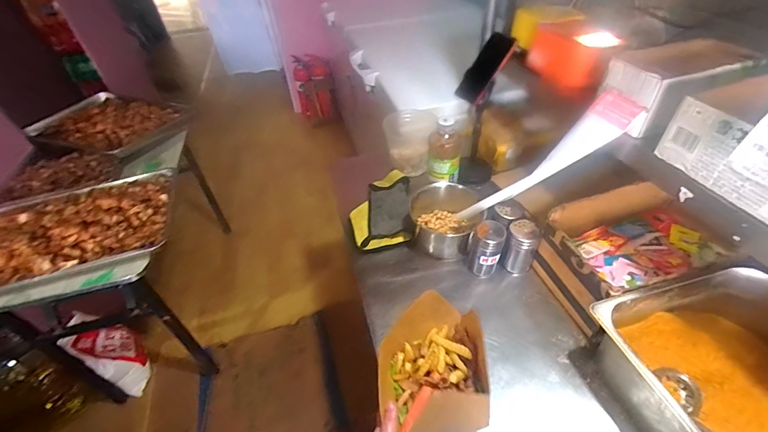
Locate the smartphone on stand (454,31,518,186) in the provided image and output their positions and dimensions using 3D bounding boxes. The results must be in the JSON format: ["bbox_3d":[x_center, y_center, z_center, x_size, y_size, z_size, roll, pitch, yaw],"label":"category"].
[{"bbox_3d":[0.250,-0.251,0.949,0.118,0.392,0.121,6,44,11],"label":"smartphone on stand"}]

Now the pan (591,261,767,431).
[{"bbox_3d":[0.513,0.230,0.530,0.314,0.125,0.255,-14,44,-11],"label":"pan"}]

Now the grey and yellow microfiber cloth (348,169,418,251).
[{"bbox_3d":[-0.008,-0.023,0.925,0.165,0.058,0.247,-4,43,0],"label":"grey and yellow microfiber cloth"}]

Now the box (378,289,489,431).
[{"bbox_3d":[0.075,0.246,0.573,0.167,0.083,0.220,2,43,6],"label":"box"}]

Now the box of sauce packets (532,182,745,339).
[{"bbox_3d":[0.505,0.069,0.703,0.342,0.155,0.211,-15,44,-11],"label":"box of sauce packets"}]

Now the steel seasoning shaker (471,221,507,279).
[{"bbox_3d":[0.223,0.074,0.764,0.063,0.129,0.052,17,47,21],"label":"steel seasoning shaker"}]

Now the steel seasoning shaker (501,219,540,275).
[{"bbox_3d":[0.300,0.070,0.771,0.064,0.115,0.056,21,48,24],"label":"steel seasoning shaker"}]

